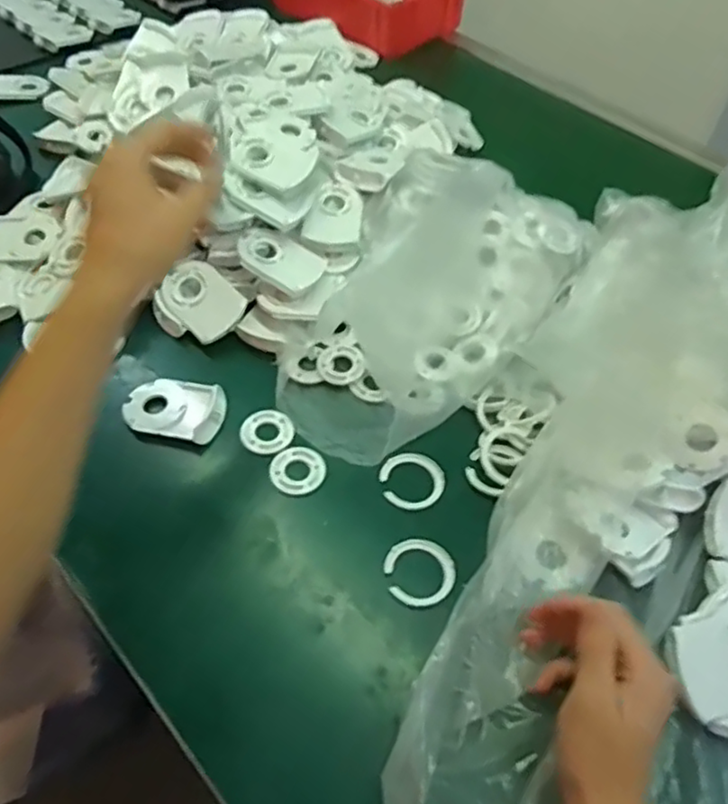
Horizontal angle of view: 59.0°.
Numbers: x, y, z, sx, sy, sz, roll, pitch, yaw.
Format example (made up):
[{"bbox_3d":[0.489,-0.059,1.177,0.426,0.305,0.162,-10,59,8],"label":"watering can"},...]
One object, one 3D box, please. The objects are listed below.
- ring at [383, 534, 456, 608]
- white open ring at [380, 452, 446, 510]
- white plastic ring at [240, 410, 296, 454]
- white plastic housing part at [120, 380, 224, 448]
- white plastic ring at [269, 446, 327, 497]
[{"bbox_3d":[0.042,0.127,0.481,0.052,0.005,0.052,34,58,21],"label":"ring"},{"bbox_3d":[0.040,0.064,0.530,0.051,0.004,0.052,28,56,17],"label":"white open ring"},{"bbox_3d":[-0.083,0.025,0.554,0.044,0.004,0.041,2,52,-2],"label":"white plastic ring"},{"bbox_3d":[-0.163,0.006,0.557,0.083,0.017,0.058,11,52,5],"label":"white plastic housing part"},{"bbox_3d":[-0.055,0.057,0.533,0.045,0.004,0.046,2,52,-2],"label":"white plastic ring"}]

